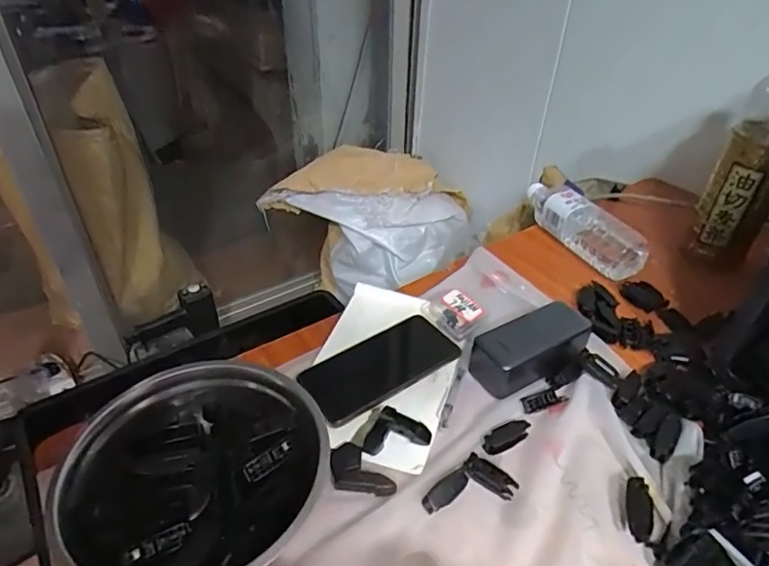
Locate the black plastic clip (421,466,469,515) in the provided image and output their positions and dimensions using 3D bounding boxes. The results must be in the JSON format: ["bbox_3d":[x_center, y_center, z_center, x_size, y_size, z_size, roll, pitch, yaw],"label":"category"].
[{"bbox_3d":[0.055,0.180,0.449,0.051,0.005,0.019,-29,47,-32],"label":"black plastic clip"}]

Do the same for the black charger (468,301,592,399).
[{"bbox_3d":[0.158,0.069,0.559,0.126,0.047,0.062,-13,41,-17],"label":"black charger"}]

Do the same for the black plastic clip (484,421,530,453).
[{"bbox_3d":[0.118,0.148,0.496,0.052,0.008,0.022,-23,44,-26],"label":"black plastic clip"}]

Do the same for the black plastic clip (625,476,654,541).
[{"bbox_3d":[0.215,0.191,0.436,0.022,0.013,0.050,6,54,15],"label":"black plastic clip"}]

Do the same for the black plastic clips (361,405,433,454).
[{"bbox_3d":[0.010,0.147,0.485,0.051,0.018,0.051,22,43,25],"label":"black plastic clips"}]

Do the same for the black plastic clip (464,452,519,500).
[{"bbox_3d":[0.094,0.173,0.461,0.048,0.004,0.023,30,48,21],"label":"black plastic clip"}]

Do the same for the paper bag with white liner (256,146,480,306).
[{"bbox_3d":[-0.036,-0.147,1.331,0.507,0.332,0.168,3,38,3],"label":"paper bag with white liner"}]

